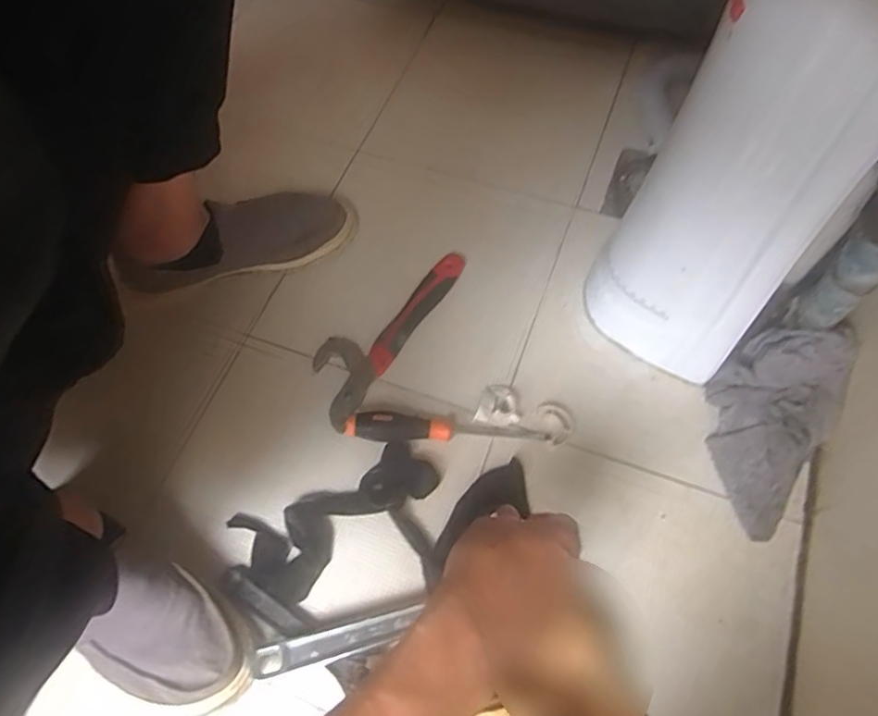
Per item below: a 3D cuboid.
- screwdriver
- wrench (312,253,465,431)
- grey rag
[{"bbox_3d":[0.006,0.071,0.588,0.200,0.027,0.025,0,63,2],"label":"screwdriver"},{"bbox_3d":[-0.066,-0.036,0.652,0.082,0.025,0.240,29,67,16],"label":"wrench"},{"bbox_3d":[0.316,0.058,0.556,0.106,0.080,0.195,24,66,14],"label":"grey rag"}]

